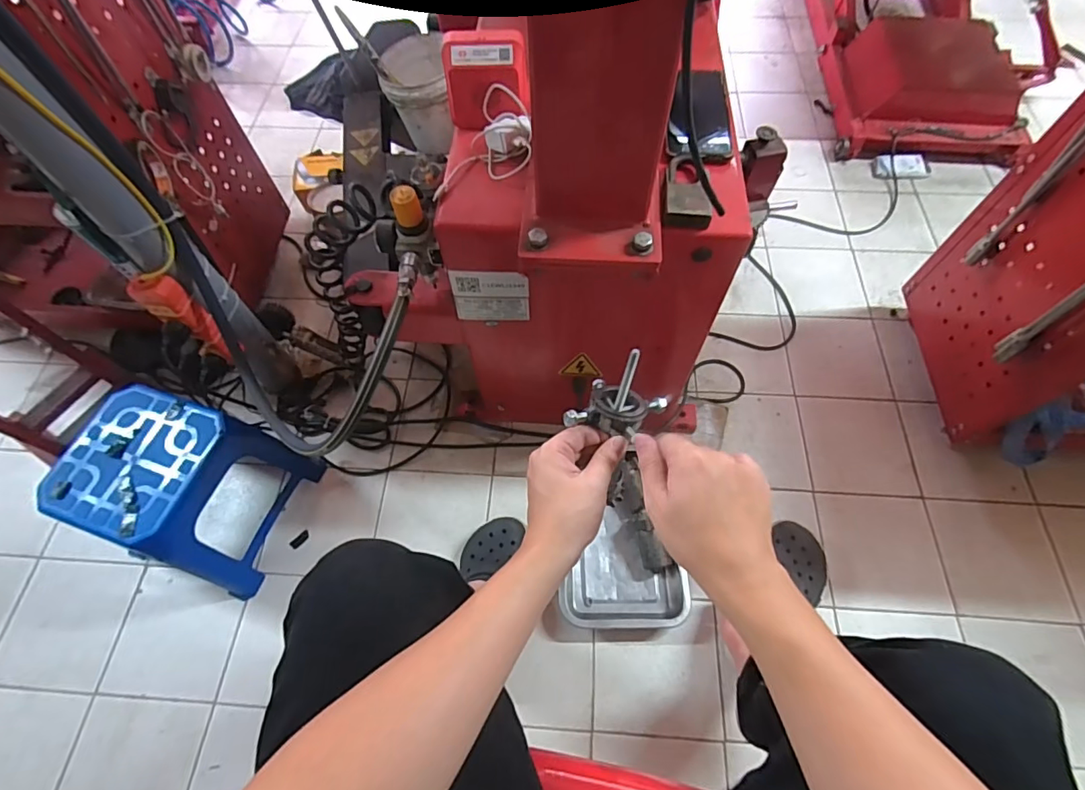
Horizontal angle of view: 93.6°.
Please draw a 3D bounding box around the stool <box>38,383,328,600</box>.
[{"bbox_3d":[-0.577,0.155,0.856,0.237,0.265,0.243,18,64,11],"label":"stool"}]

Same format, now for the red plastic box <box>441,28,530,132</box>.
[{"bbox_3d":[-0.064,-0.362,0.592,0.096,0.098,0.027,1,41,5],"label":"red plastic box"}]

